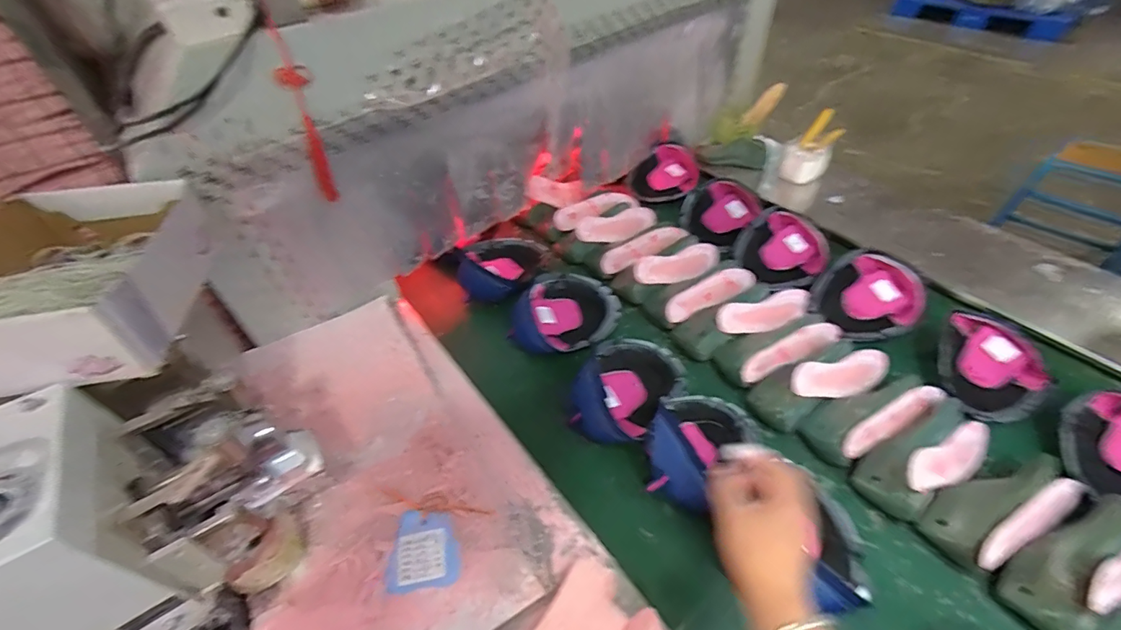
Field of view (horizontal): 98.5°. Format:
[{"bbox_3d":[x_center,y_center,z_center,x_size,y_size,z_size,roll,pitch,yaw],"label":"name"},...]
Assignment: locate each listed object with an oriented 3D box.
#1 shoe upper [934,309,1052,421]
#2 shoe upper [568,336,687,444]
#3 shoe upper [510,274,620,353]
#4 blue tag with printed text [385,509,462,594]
[{"bbox_3d":[0.645,0.090,0.728,0.150,0.059,0.195,32,59,27],"label":"shoe upper"},{"bbox_3d":[0.101,0.102,0.725,0.132,0.063,0.197,32,59,28],"label":"shoe upper"},{"bbox_3d":[0.010,-0.007,0.848,0.195,0.059,0.148,-37,56,-24],"label":"shoe upper"},{"bbox_3d":[-0.161,0.276,0.572,0.083,0.005,0.087,-9,50,-3],"label":"blue tag with printed text"}]

